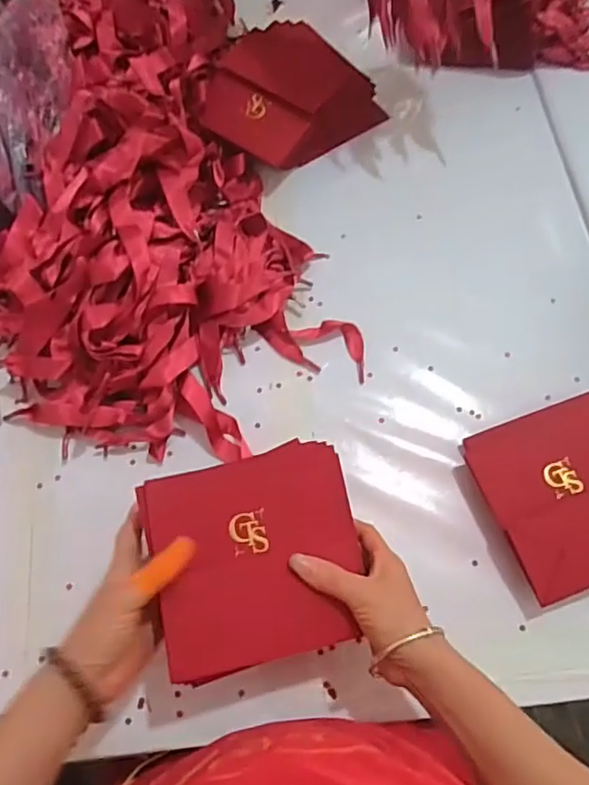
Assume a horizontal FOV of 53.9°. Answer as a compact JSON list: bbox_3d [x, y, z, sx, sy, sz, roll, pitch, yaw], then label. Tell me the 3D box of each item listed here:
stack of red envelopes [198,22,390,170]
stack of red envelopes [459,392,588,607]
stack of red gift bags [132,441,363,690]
[{"bbox_3d":[-0.012,-0.345,0.677,0.159,0.071,0.173,42,72,15],"label":"stack of red envelopes"},{"bbox_3d":[0.260,0.088,0.518,0.183,0.042,0.169,-12,68,-6],"label":"stack of red envelopes"},{"bbox_3d":[-0.024,0.119,0.430,0.156,0.018,0.146,-9,75,-18],"label":"stack of red gift bags"}]

